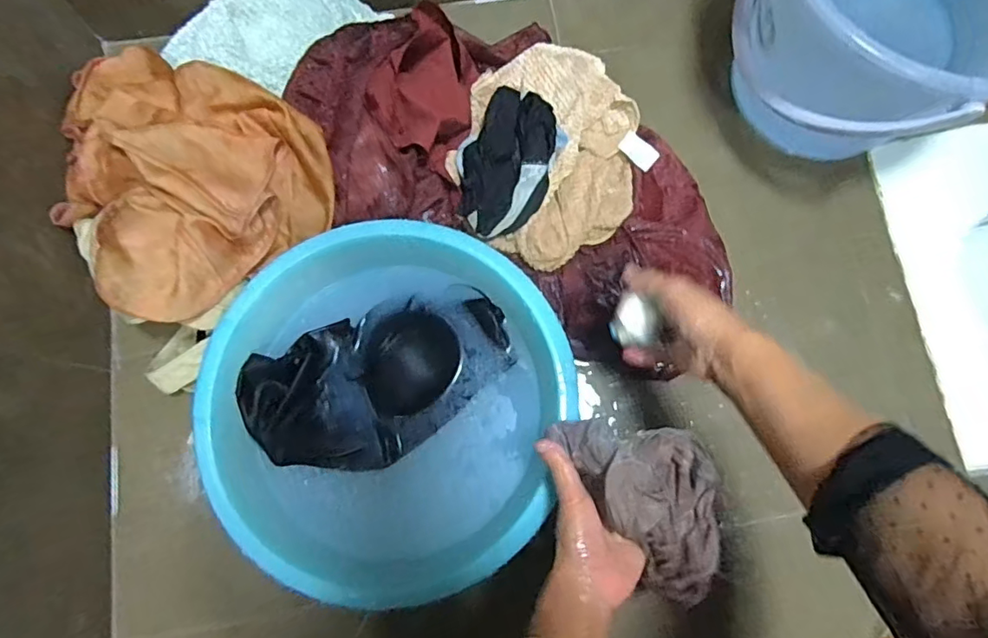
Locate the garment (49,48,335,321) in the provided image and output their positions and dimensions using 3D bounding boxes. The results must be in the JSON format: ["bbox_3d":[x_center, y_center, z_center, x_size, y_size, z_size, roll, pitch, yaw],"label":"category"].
[{"bbox_3d":[-0.323,-0.157,0.550,0.276,0.085,0.233,43,81,8],"label":"garment"}]

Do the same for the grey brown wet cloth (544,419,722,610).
[{"bbox_3d":[0.136,0.138,0.443,0.096,0.063,0.171,-33,80,-7],"label":"grey brown wet cloth"}]

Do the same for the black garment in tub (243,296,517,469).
[{"bbox_3d":[-0.109,0.062,0.549,0.264,0.033,0.149,-21,78,-5],"label":"black garment in tub"}]

